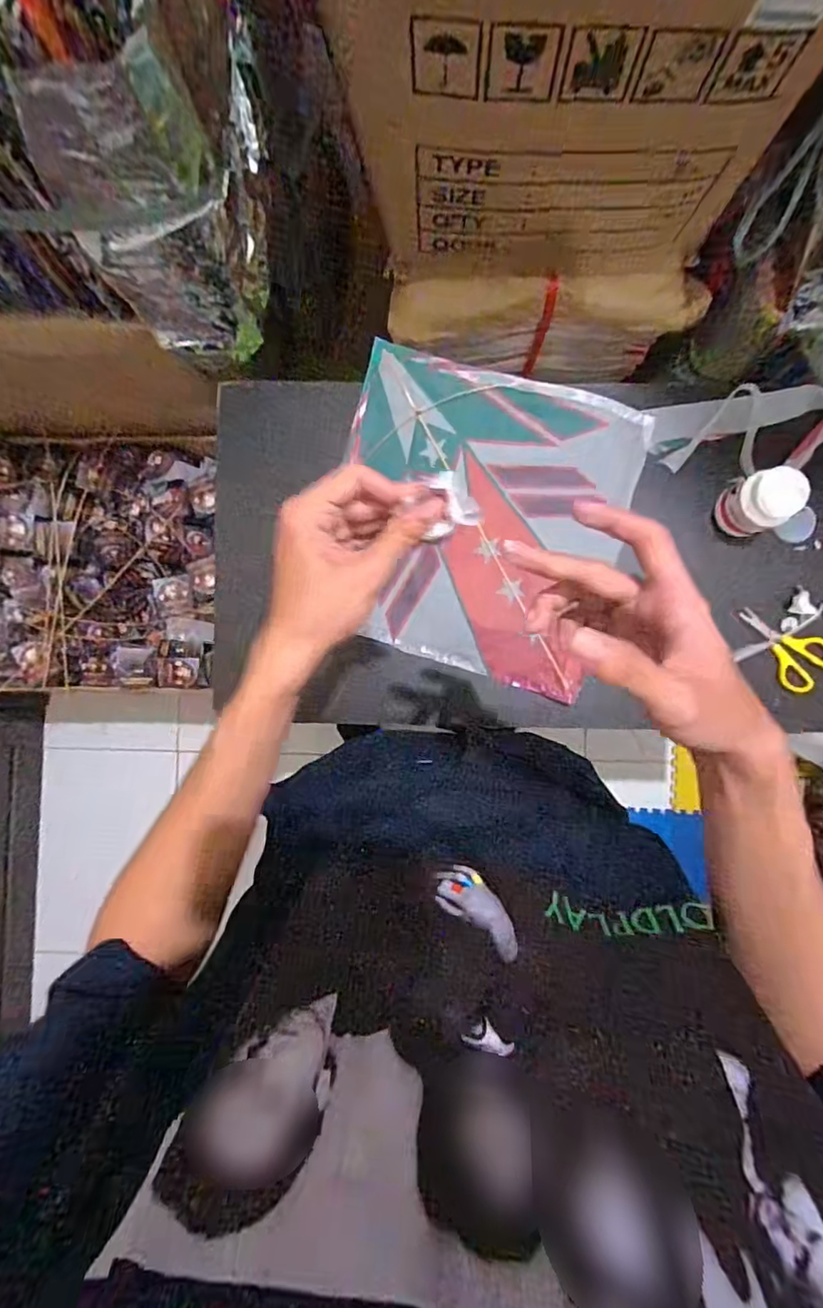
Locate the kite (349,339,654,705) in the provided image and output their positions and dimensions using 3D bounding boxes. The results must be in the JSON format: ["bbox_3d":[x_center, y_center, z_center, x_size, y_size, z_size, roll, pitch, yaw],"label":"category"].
[{"bbox_3d":[0.076,-0.154,0.644,0.318,0.023,0.333,16,89,1],"label":"kite"}]

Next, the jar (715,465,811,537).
[{"bbox_3d":[0.367,-0.159,0.598,0.054,0.078,0.056,0,89,1],"label":"jar"}]

